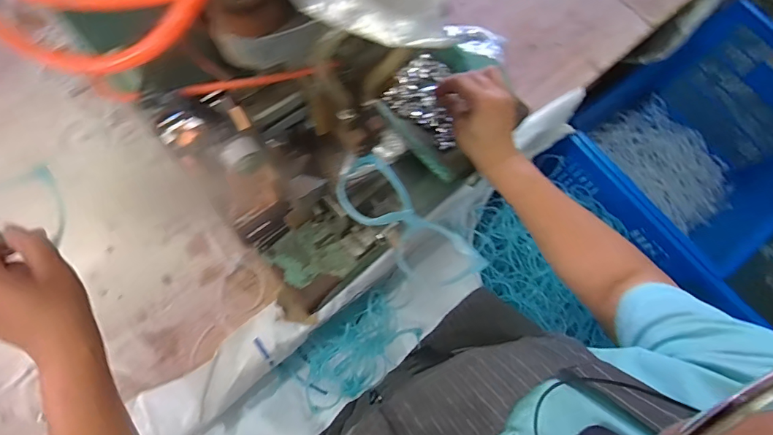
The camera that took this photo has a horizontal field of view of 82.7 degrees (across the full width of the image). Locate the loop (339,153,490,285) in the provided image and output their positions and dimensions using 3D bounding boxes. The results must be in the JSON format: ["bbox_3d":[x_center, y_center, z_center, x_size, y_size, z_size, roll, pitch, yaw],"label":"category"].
[{"bbox_3d":[0.014,0.005,0.358,0.053,0.012,0.134,-41,78,-15],"label":"loop"}]

